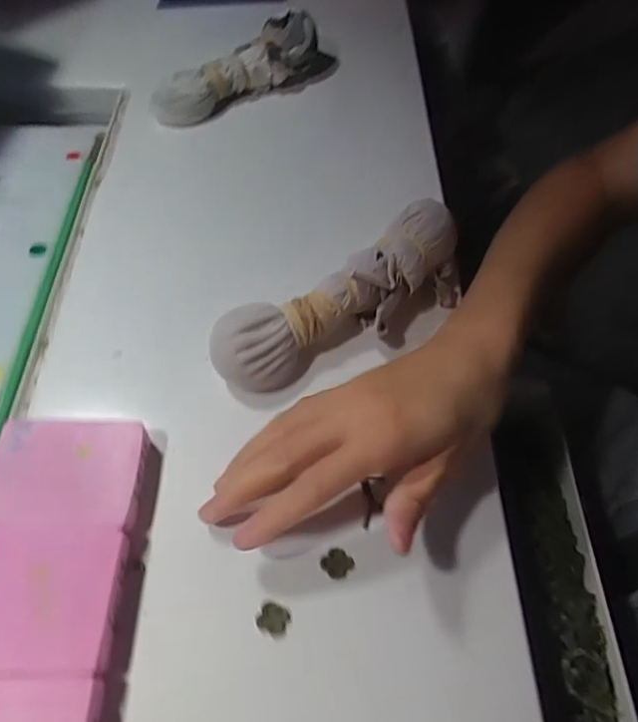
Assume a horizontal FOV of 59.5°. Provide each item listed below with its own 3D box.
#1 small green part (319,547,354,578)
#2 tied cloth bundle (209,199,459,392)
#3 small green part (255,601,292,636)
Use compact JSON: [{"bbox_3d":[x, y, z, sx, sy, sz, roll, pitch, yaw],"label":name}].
[{"bbox_3d":[0.009,0.096,0.267,0.013,0.004,0.013,1,57,-2],"label":"small green part"},{"bbox_3d":[0.014,-0.034,0.326,0.164,0.050,0.053,-30,64,-23],"label":"tied cloth bundle"},{"bbox_3d":[-0.021,0.116,0.252,0.013,0.004,0.012,21,59,11],"label":"small green part"}]

